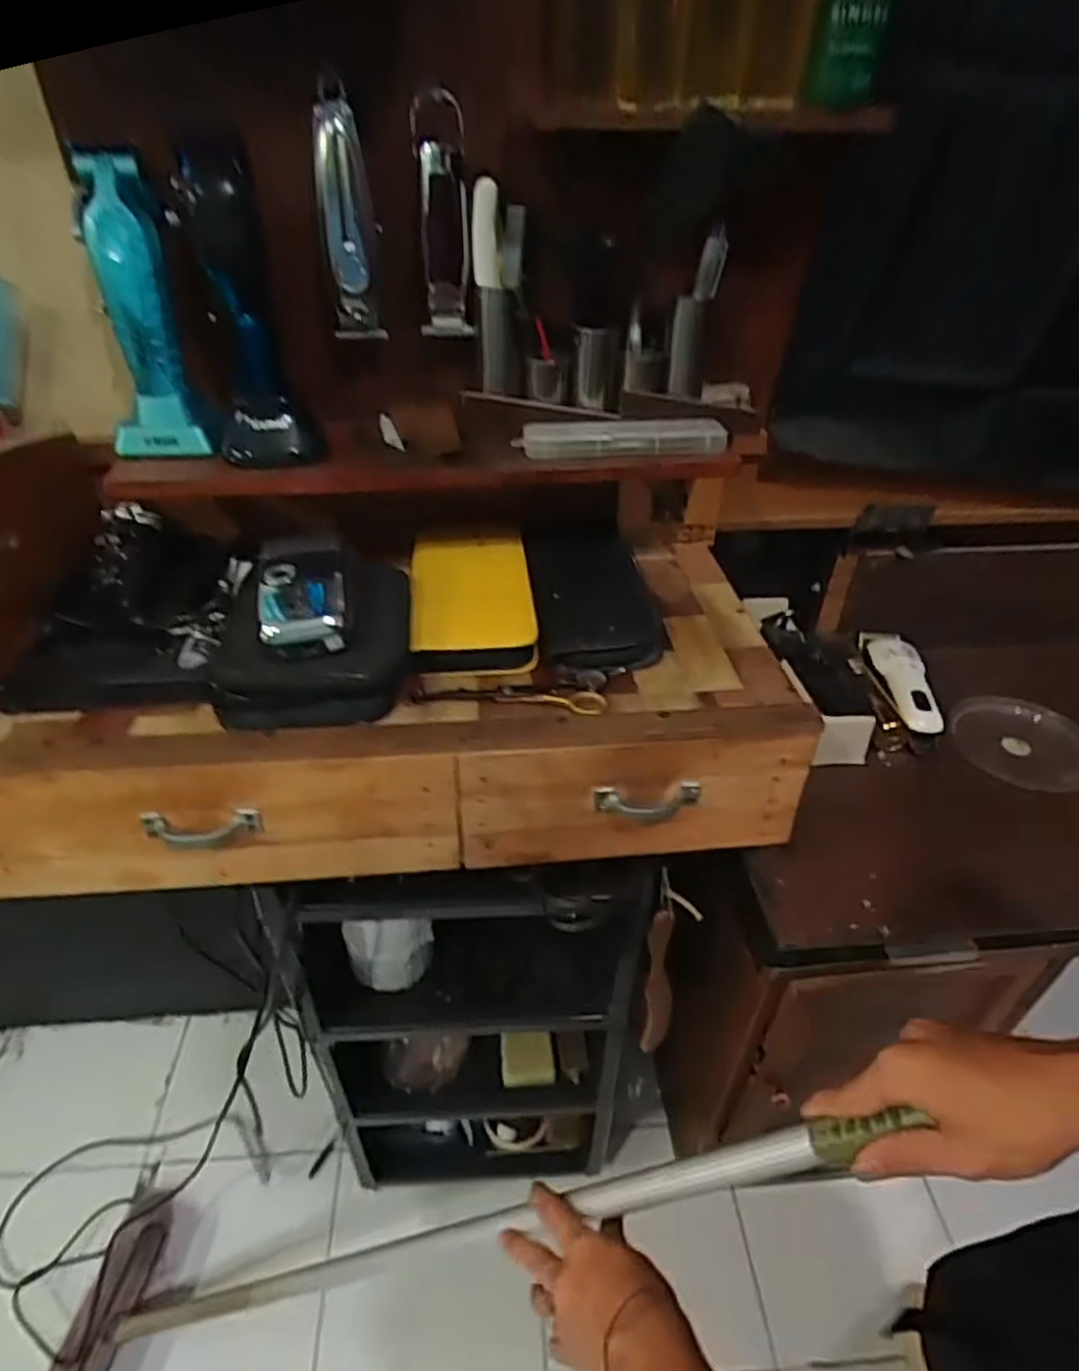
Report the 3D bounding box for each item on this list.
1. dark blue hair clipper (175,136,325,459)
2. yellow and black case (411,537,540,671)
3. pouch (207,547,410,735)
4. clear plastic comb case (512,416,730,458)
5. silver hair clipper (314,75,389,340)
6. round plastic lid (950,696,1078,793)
[{"bbox_3d":[-0.210,-0.269,0.517,0.066,0.196,0.058,-9,39,-13],"label":"dark blue hair clipper"},{"bbox_3d":[-0.056,-0.074,0.586,0.095,0.030,0.177,-4,39,-7],"label":"yellow and black case"},{"bbox_3d":[-0.155,-0.045,0.507,0.114,0.066,0.150,-2,38,-4],"label":"pouch"},{"bbox_3d":[0.065,-0.195,0.561,0.160,0.021,0.036,0,38,-1],"label":"clear plastic comb case"},{"bbox_3d":[-0.140,-0.341,0.522,0.035,0.152,0.043,-11,38,-15],"label":"silver hair clipper"},{"bbox_3d":[0.469,0.057,0.696,0.116,0.020,0.123,-7,44,7],"label":"round plastic lid"}]

